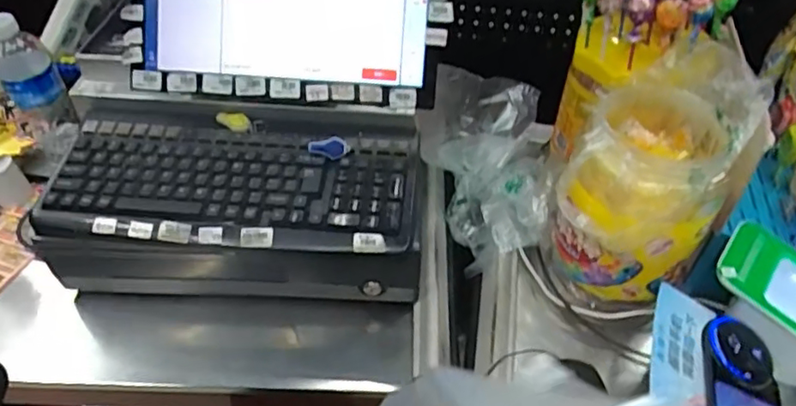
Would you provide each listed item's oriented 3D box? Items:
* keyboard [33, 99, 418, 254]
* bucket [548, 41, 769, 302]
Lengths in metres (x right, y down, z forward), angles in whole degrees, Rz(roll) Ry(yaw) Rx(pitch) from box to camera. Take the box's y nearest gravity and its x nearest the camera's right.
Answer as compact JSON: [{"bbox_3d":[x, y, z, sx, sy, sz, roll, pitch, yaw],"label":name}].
[{"bbox_3d":[-0.182,-0.032,0.659,0.402,0.043,0.169,4,45,4],"label":"keyboard"},{"bbox_3d":[0.255,-0.019,0.621,0.150,0.209,0.183,32,53,28],"label":"bucket"}]

